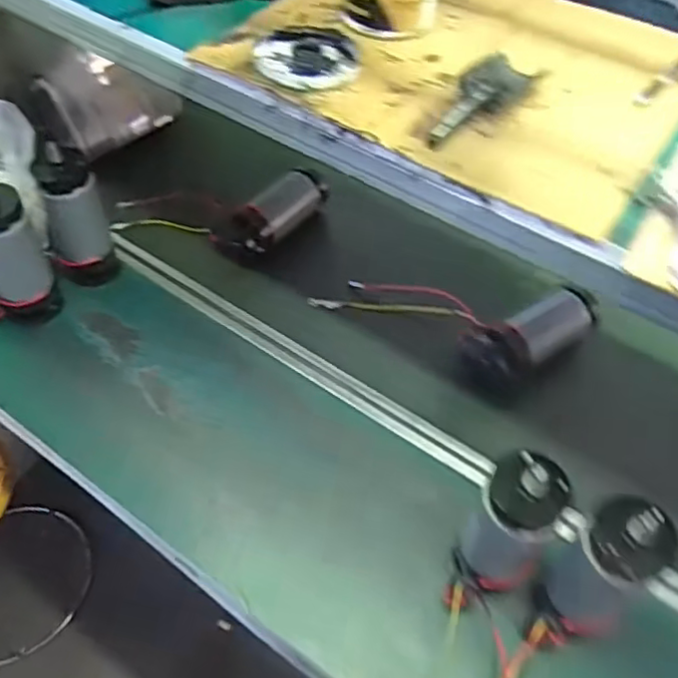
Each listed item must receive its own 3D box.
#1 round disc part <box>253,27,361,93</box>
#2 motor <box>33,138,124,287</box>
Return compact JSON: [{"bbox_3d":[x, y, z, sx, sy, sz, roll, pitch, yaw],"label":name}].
[{"bbox_3d":[-0.035,-0.325,0.729,0.114,0.024,0.128,2,51,-1],"label":"round disc part"},{"bbox_3d":[-0.398,-0.181,0.965,0.093,0.222,0.089,-20,55,-19],"label":"motor"}]

